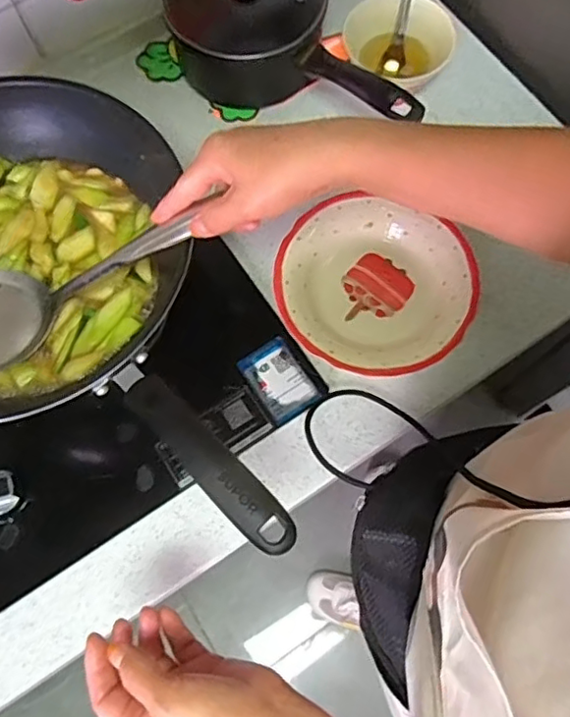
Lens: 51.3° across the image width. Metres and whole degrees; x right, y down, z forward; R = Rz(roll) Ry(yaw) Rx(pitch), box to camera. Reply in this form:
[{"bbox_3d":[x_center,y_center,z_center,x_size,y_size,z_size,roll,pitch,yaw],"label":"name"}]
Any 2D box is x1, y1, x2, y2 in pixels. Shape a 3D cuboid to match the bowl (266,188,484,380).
[{"bbox_3d":[0.096,-0.080,0.633,0.200,0.035,0.202,-1,72,2],"label":"bowl"}]

